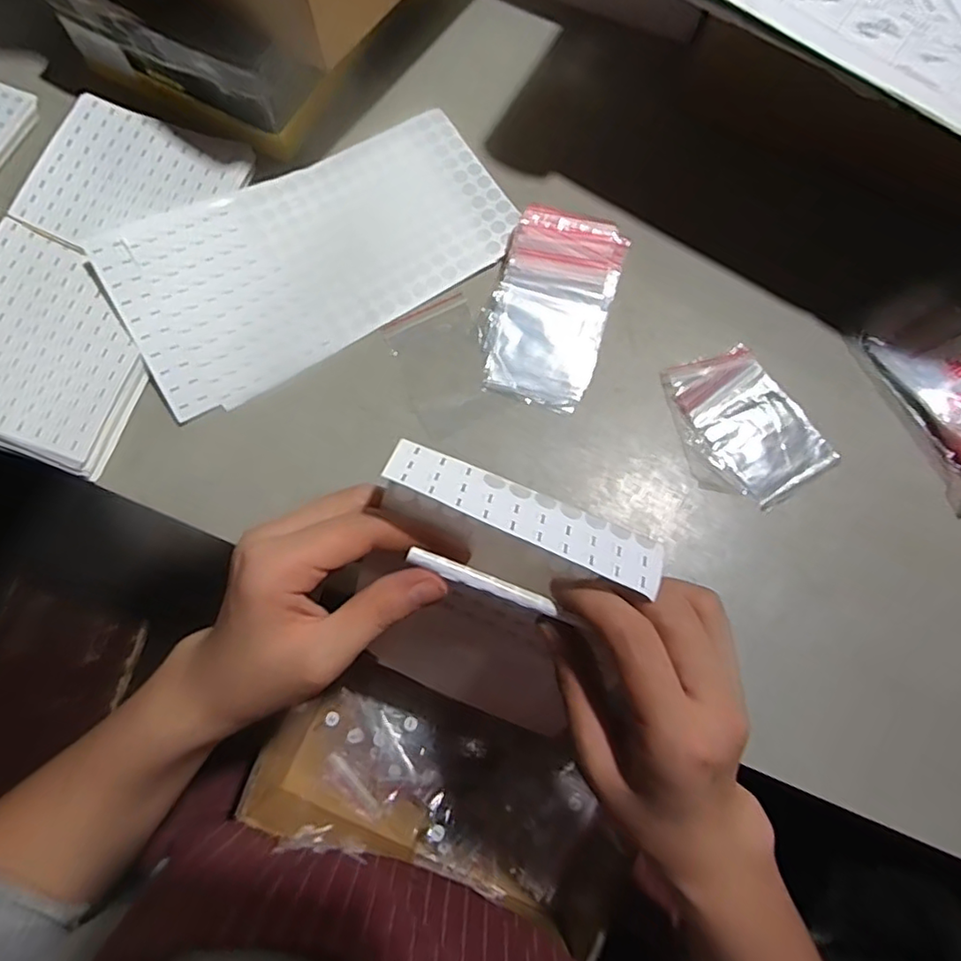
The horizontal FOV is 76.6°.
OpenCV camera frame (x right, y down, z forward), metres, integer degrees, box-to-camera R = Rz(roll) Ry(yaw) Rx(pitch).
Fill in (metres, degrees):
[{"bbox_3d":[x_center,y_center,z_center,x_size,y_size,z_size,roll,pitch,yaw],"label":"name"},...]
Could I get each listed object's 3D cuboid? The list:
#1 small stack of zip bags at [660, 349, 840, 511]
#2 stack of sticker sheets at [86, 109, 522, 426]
[{"bbox_3d":[0.161,-0.034,0.379,0.080,0.007,0.100,-31,78,-8],"label":"small stack of zip bags"},{"bbox_3d":[-0.104,-0.149,0.397,0.251,0.016,0.123,-31,85,-12],"label":"stack of sticker sheets"}]

